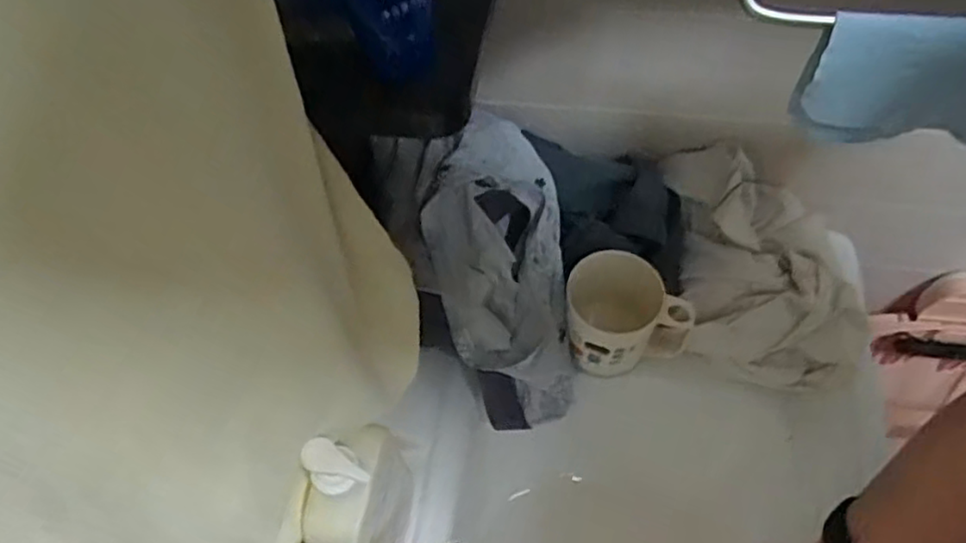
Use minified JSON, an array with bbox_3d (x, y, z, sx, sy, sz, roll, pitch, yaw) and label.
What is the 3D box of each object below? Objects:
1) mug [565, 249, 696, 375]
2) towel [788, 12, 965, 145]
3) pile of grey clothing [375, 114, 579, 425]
[{"bbox_3d":[0.126,0.045,0.598,0.108,0.101,0.077,22,62,15],"label":"mug"},{"bbox_3d":[0.254,-0.096,0.356,0.155,0.085,0.015,11,60,9],"label":"towel"},{"bbox_3d":[0.015,0.004,0.570,0.151,0.052,0.290,-25,106,-12],"label":"pile of grey clothing"}]

